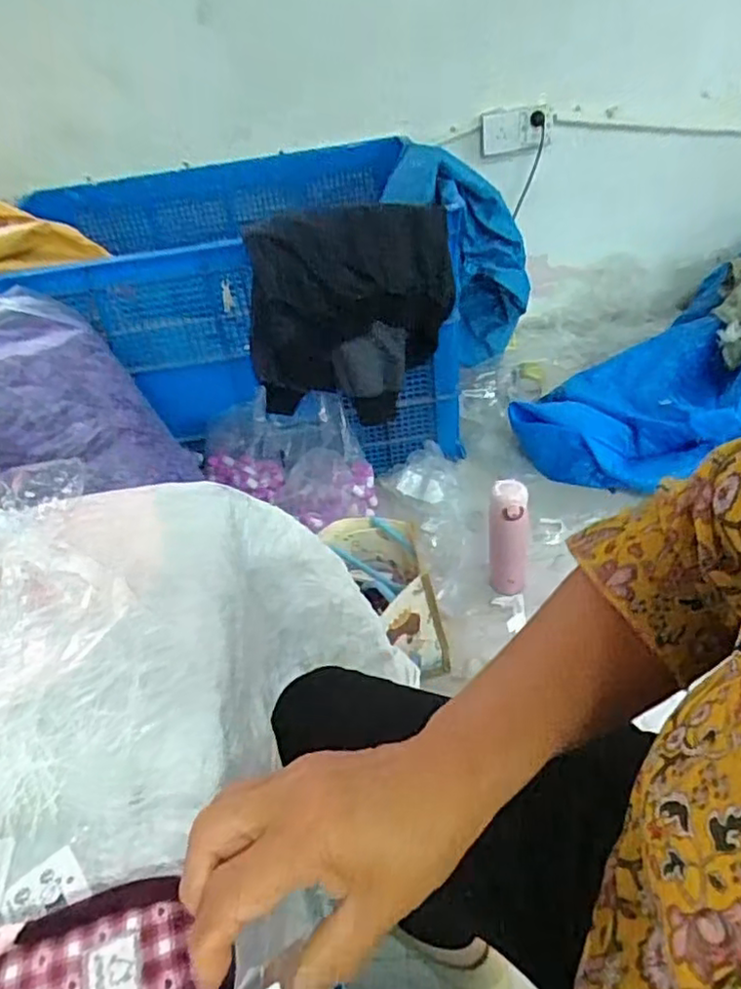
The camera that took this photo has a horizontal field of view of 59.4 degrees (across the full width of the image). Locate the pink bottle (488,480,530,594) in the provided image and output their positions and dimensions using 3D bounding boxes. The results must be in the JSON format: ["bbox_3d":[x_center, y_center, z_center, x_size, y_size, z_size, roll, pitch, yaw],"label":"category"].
[{"bbox_3d":[0.236,0.069,1.109,0.066,0.200,0.073,4,40,13],"label":"pink bottle"}]

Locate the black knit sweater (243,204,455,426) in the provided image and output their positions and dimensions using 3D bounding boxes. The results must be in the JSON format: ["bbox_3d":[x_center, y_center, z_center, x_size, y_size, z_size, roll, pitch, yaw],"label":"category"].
[{"bbox_3d":[-0.033,-0.306,1.153,0.353,0.382,0.075,-8,39,-1],"label":"black knit sweater"}]

